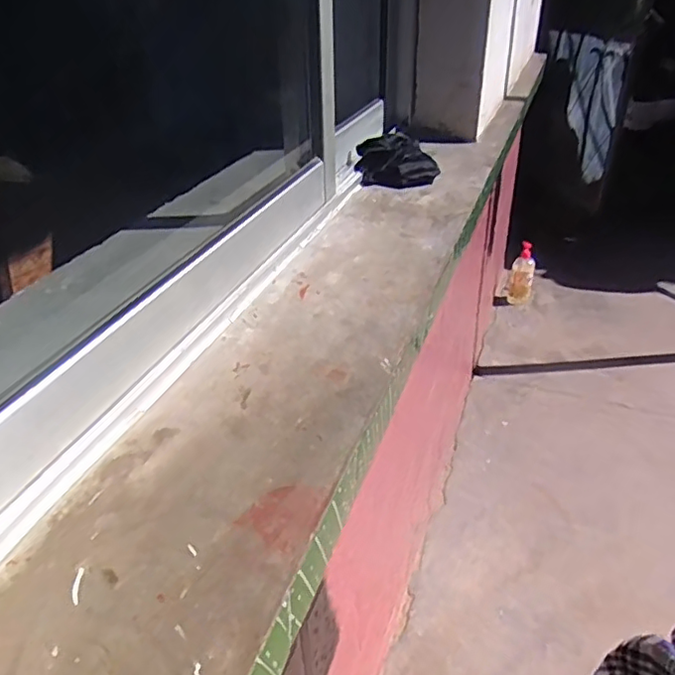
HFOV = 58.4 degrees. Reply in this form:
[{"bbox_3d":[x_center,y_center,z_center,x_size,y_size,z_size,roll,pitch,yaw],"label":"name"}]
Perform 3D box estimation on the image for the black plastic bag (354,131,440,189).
[{"bbox_3d":[0.108,-0.314,1.087,0.146,0.067,0.105,6,34,7],"label":"black plastic bag"}]

